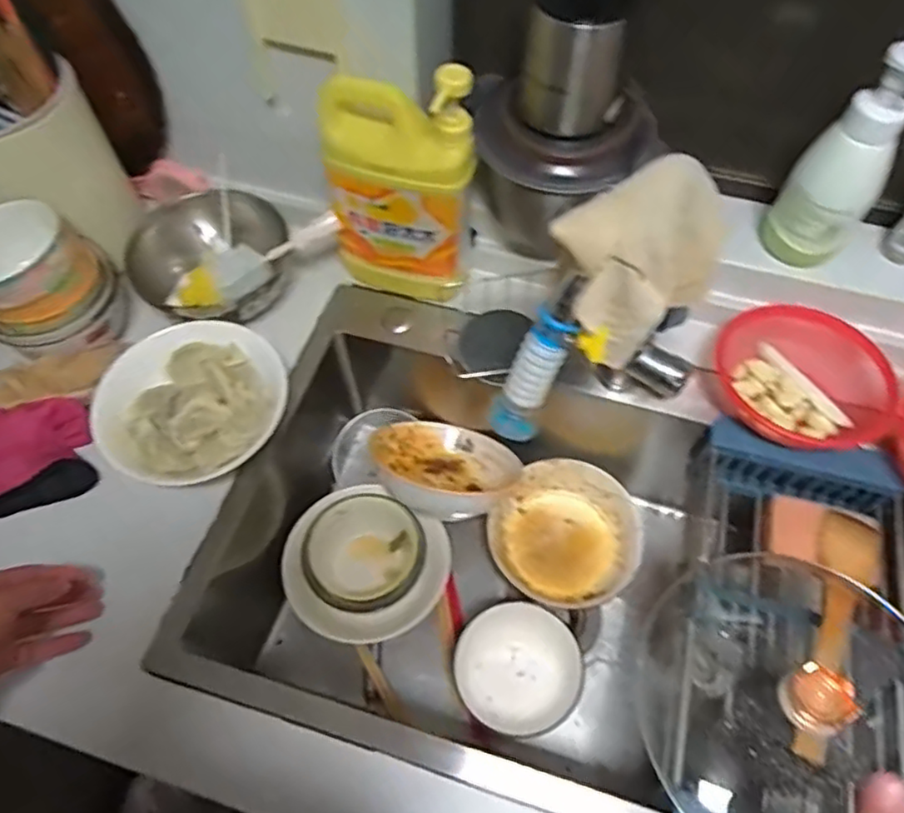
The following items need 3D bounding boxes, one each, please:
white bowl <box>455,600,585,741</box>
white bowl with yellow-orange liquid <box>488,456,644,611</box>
[{"bbox_3d":[0.070,0.276,0.694,0.123,0.065,0.128,0,59,-1],"label":"white bowl"},{"bbox_3d":[0.134,0.153,0.777,0.165,0.059,0.163,24,61,13],"label":"white bowl with yellow-orange liquid"}]

